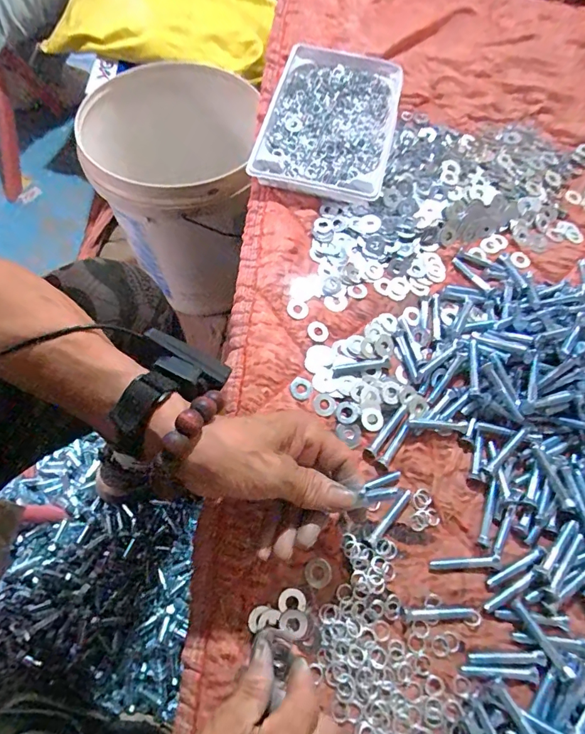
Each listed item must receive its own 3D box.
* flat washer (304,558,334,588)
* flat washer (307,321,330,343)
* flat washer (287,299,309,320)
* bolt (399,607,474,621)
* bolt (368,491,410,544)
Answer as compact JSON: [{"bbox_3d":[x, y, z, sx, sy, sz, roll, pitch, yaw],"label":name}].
[{"bbox_3d":[0.021,0.164,0.345,0.022,0.005,0.022,1,67,-3],"label":"flat washer"},{"bbox_3d":[0.025,-0.036,0.431,0.021,0.004,0.022,-37,74,-17],"label":"flat washer"},{"bbox_3d":[0.006,-0.059,0.444,0.023,0.004,0.022,1,67,-3],"label":"flat washer"},{"bbox_3d":[0.114,0.193,0.340,0.058,0.004,0.009,0,67,-3],"label":"bolt"},{"bbox_3d":[0.082,0.125,0.361,0.008,0.010,0.053,40,71,13],"label":"bolt"}]

